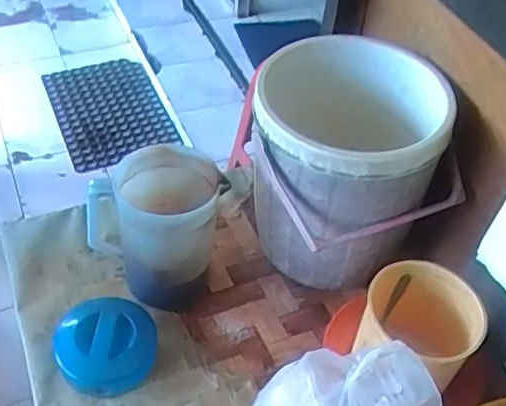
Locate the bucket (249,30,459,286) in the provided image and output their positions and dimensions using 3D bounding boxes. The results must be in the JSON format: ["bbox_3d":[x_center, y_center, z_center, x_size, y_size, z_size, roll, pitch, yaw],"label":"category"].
[{"bbox_3d":[0.134,-0.042,0.889,0.263,0.295,0.226,3,46,-4],"label":"bucket"}]

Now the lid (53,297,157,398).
[{"bbox_3d":[-0.196,0.190,0.842,0.129,0.054,0.125,3,46,-4],"label":"lid"}]

